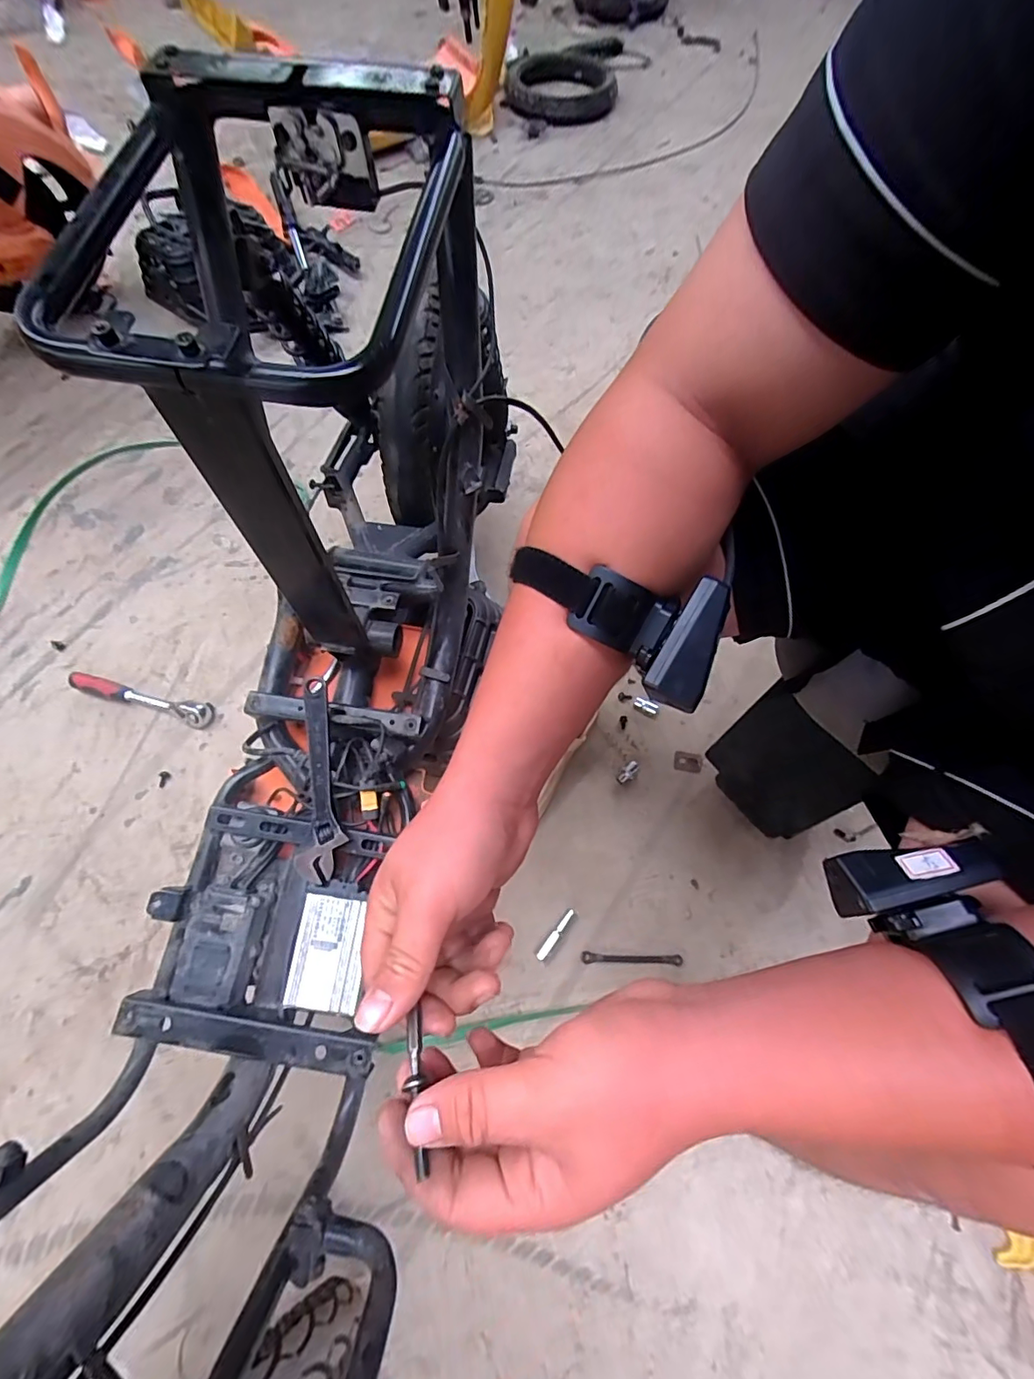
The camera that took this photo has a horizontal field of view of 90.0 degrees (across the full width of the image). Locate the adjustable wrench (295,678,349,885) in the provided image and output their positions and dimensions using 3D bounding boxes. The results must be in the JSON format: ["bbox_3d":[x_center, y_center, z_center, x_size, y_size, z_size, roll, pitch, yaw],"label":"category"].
[{"bbox_3d":[-0.195,0.088,0.513,0.043,0.011,0.192,-4,82,-3],"label":"adjustable wrench"}]

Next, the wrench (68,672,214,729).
[{"bbox_3d":[-0.622,0.013,0.852,0.244,0.031,0.039,15,68,5],"label":"wrench"}]

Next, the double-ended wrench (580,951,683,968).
[{"bbox_3d":[0.161,0.378,0.724,0.139,0.004,0.015,3,68,0],"label":"double-ended wrench"}]

